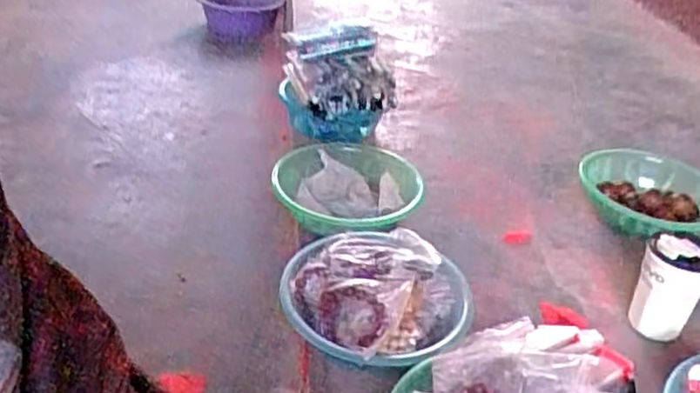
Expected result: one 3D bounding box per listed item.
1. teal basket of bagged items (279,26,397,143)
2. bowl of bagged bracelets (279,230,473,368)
[{"bbox_3d":[-0.026,-0.225,1.410,0.227,0.227,0.179,4,33,-4],"label":"teal basket of bagged items"},{"bbox_3d":[0.032,0.123,0.896,0.228,0.095,0.229,5,33,-3],"label":"bowl of bagged bracelets"}]

